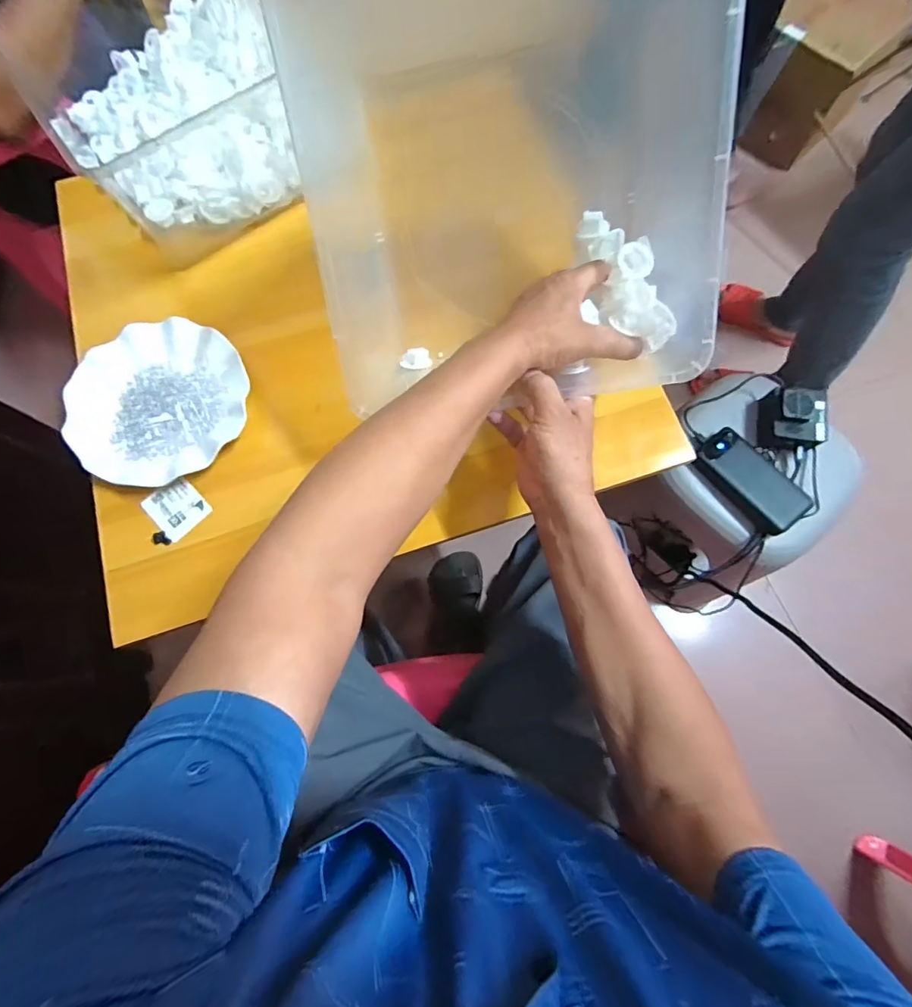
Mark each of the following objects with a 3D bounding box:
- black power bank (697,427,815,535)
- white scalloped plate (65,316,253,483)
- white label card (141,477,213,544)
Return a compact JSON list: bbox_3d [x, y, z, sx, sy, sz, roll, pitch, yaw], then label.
[{"bbox_3d":[0.423,-0.039,0.684,0.080,0.020,0.157,-35,76,-8],"label":"black power bank"},{"bbox_3d":[-0.310,-0.107,0.504,0.177,0.017,0.172,0,74,1],"label":"white scalloped plate"},{"bbox_3d":[-0.286,0.004,0.493,0.050,0.004,0.056,-43,80,-13],"label":"white label card"}]

